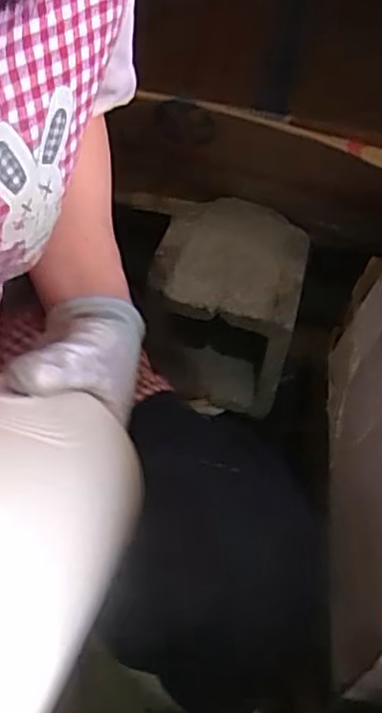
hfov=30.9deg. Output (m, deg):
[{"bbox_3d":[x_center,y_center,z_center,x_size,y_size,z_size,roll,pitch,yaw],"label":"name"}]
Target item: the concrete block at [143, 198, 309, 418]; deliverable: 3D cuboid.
[{"bbox_3d":[0.043,-0.056,0.944,0.187,0.217,0.167,13,48,6],"label":"concrete block"}]

